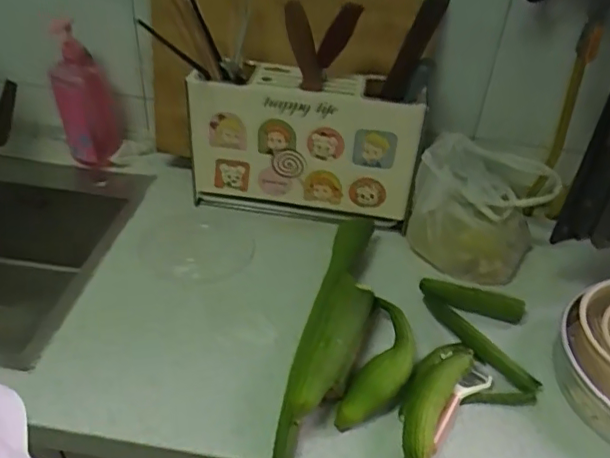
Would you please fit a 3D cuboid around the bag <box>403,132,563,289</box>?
[{"bbox_3d":[0.263,-0.033,0.872,0.191,0.174,0.143,20,41,19],"label":"bag"}]

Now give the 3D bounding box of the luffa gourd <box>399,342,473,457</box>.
[{"bbox_3d":[0.151,0.196,0.684,0.055,0.055,0.201,21,42,21],"label":"luffa gourd"}]

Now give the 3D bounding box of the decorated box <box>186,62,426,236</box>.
[{"bbox_3d":[-0.004,-0.133,0.925,0.355,0.223,0.097,6,39,3],"label":"decorated box"}]

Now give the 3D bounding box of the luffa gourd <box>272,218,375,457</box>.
[{"bbox_3d":[0.040,0.122,0.746,0.078,0.080,0.445,10,39,8],"label":"luffa gourd"}]

